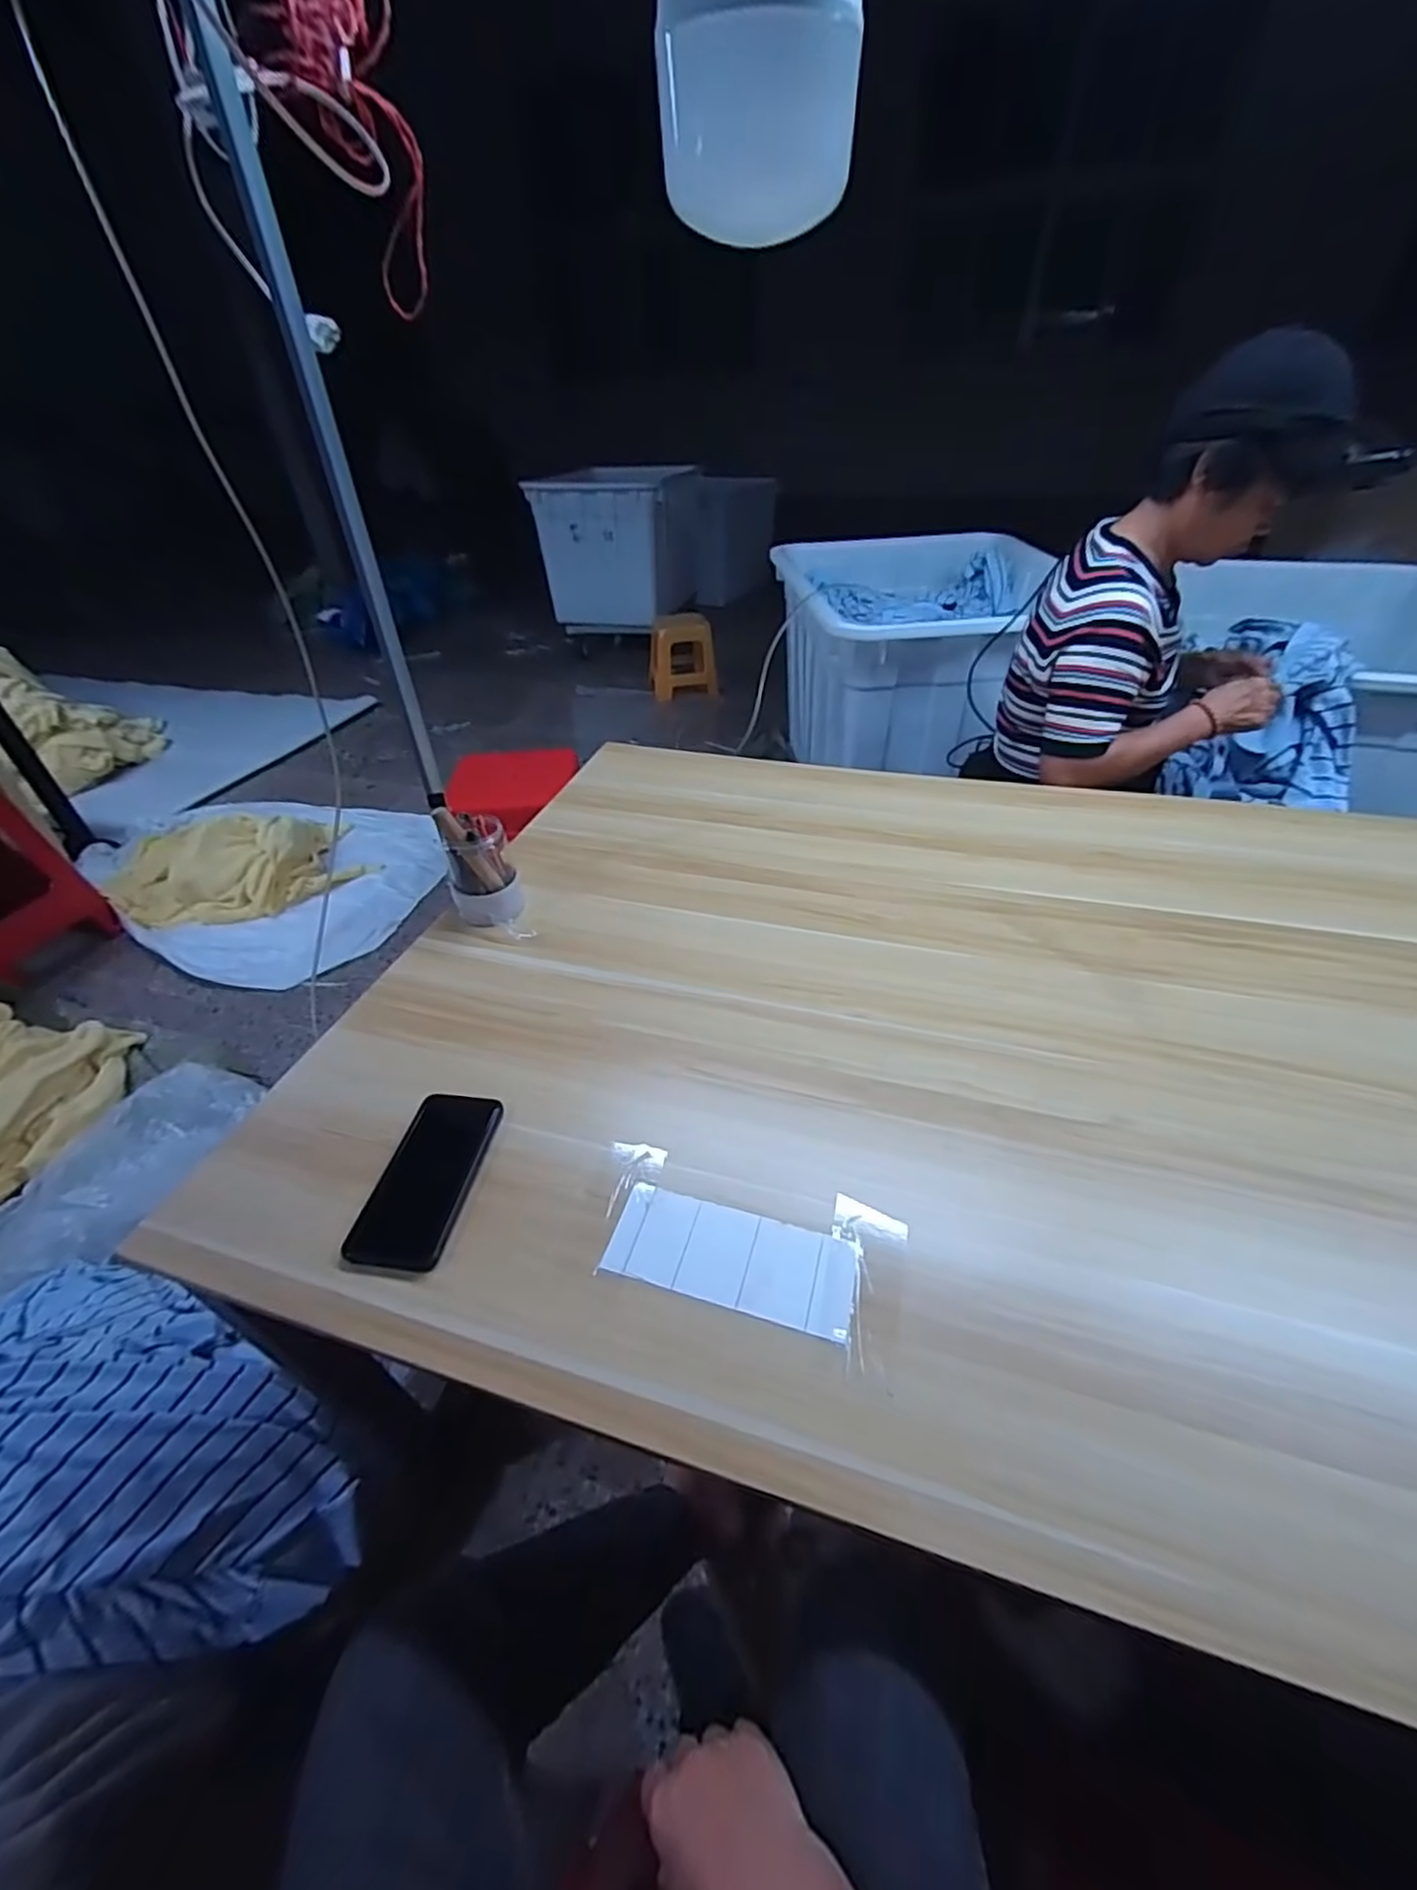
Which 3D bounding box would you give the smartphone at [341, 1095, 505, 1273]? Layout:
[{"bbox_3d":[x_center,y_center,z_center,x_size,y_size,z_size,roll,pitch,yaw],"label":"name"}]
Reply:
[{"bbox_3d":[-0.238,0.194,0.578,0.076,0.012,0.152,5,41,7],"label":"smartphone"}]

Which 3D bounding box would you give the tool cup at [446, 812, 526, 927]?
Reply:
[{"bbox_3d":[-0.275,-0.091,0.821,0.078,0.116,0.084,-1,41,1],"label":"tool cup"}]

